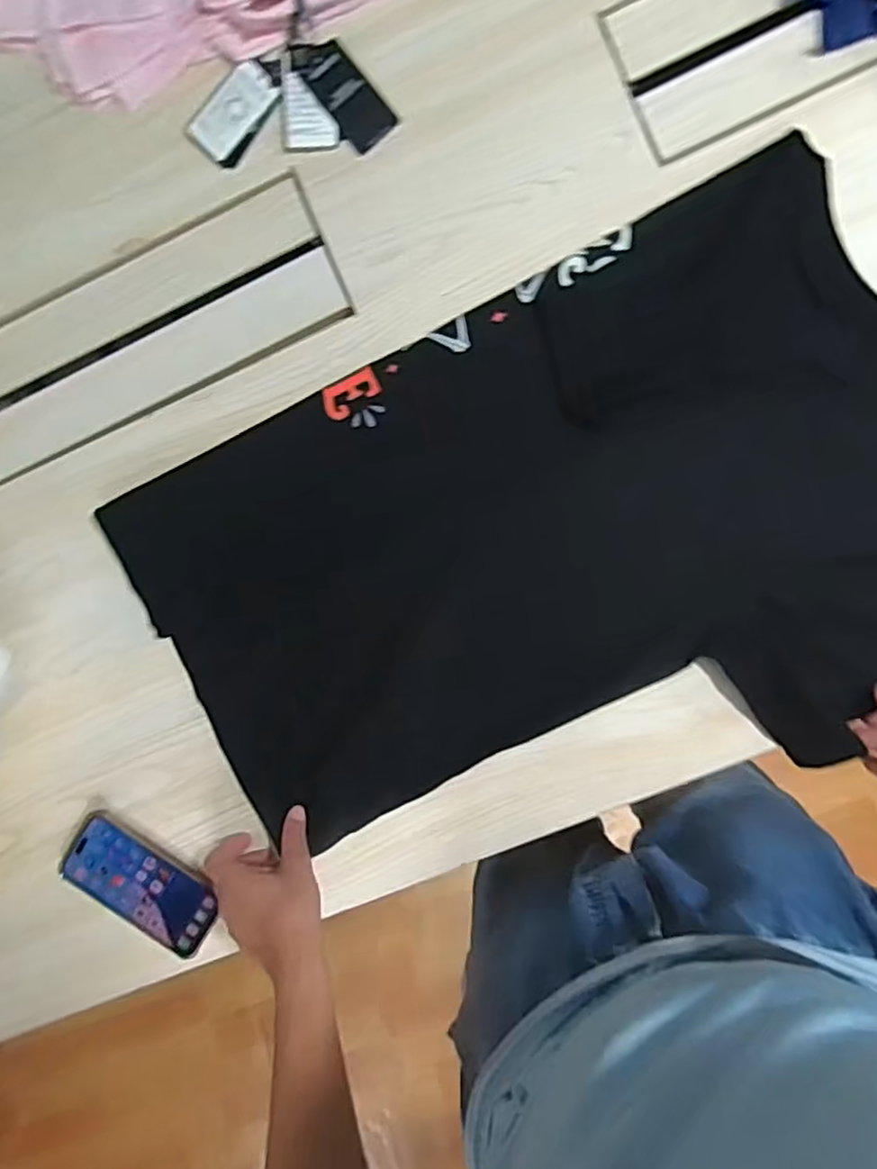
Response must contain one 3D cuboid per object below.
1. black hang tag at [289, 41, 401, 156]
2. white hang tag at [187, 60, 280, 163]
[{"bbox_3d":[-0.089,-0.460,0.614,0.046,0.004,0.107,-39,96,7],"label":"black hang tag"},{"bbox_3d":[-0.195,-0.448,0.622,0.051,0.004,0.085,45,96,2],"label":"white hang tag"}]

